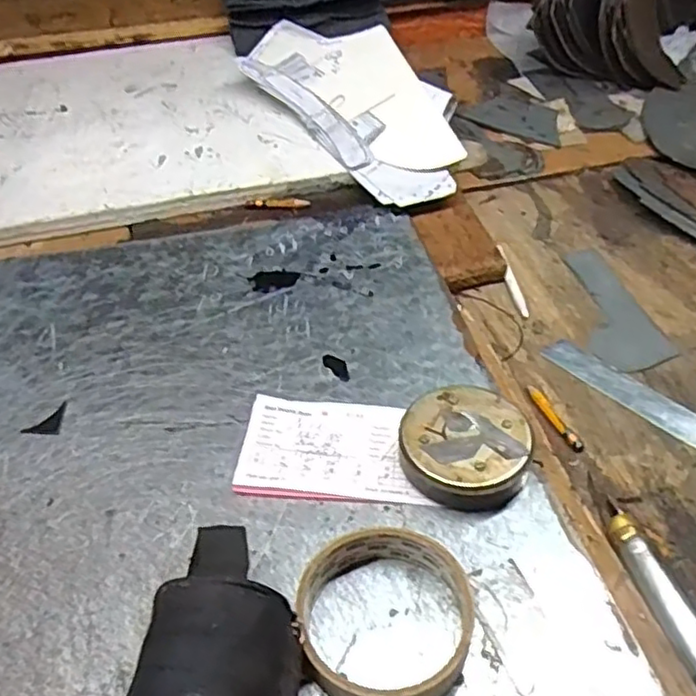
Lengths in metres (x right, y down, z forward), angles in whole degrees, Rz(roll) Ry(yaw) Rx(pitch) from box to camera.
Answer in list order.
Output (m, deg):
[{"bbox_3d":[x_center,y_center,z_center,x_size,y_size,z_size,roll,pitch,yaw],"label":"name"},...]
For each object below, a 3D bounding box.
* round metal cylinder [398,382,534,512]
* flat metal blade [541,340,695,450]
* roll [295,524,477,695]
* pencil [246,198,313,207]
[{"bbox_3d":[0.069,0.058,0.393,0.074,0.026,0.073,0,49,0],"label":"round metal cylinder"},{"bbox_3d":[0.208,0.039,0.459,0.028,0.004,0.156,-36,53,-25],"label":"flat metal blade"},{"bbox_3d":[0.017,0.130,0.320,0.082,0.026,0.086,0,49,0],"label":"roll"},{"bbox_3d":[-0.063,-0.130,0.601,0.055,0.009,0.008,0,49,1],"label":"pencil"}]

